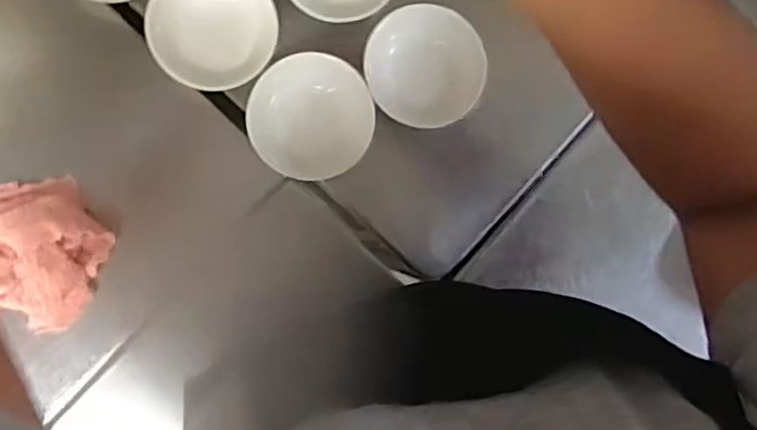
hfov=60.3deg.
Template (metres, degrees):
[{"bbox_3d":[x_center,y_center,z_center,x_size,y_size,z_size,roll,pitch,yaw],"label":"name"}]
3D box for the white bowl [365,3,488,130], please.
[{"bbox_3d":[0.033,-0.107,0.482,0.084,0.044,0.080,0,90,-7],"label":"white bowl"}]

